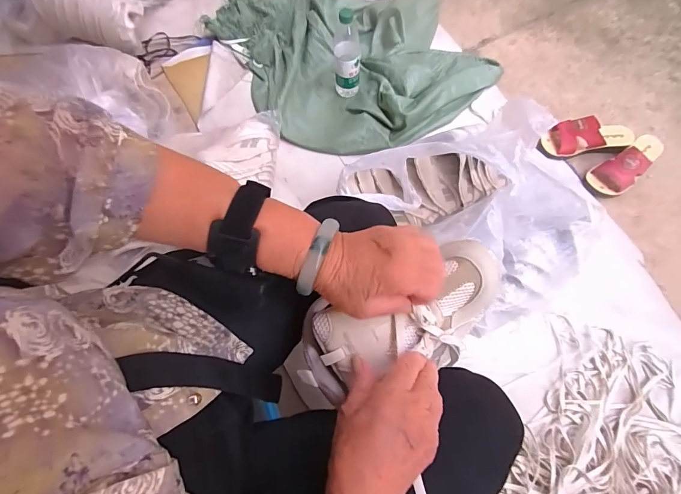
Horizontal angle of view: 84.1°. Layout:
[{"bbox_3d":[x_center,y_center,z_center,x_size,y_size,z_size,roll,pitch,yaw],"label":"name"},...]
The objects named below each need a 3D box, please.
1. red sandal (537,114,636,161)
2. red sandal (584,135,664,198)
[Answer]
[{"bbox_3d":[0.610,-0.273,0.936,0.223,0.073,0.084,-9,69,-3],"label":"red sandal"},{"bbox_3d":[0.695,-0.203,0.905,0.220,0.096,0.087,-35,72,-12],"label":"red sandal"}]

